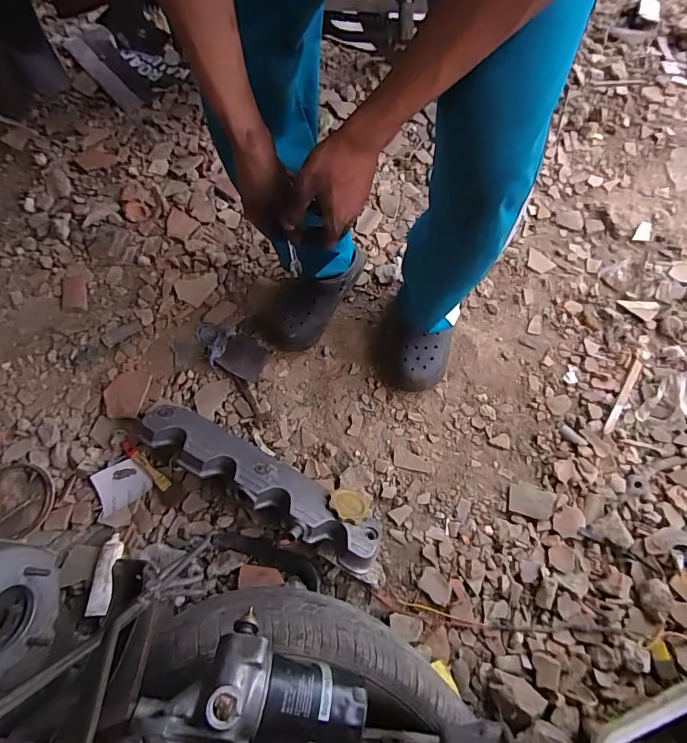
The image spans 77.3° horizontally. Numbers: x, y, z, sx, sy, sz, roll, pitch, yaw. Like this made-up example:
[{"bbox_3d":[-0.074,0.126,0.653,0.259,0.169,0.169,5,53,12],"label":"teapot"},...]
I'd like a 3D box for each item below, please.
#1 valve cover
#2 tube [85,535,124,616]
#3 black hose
[{"bbox_3d":[-0.157,0.192,0.782,0.491,0.097,0.097,28,73,11],"label":"valve cover"},{"bbox_3d":[-0.417,0.357,0.757,0.035,0.032,0.128,5,70,3],"label":"tube"},{"bbox_3d":[-0.132,0.328,0.772,0.202,0.031,0.044,21,71,9],"label":"black hose"}]

